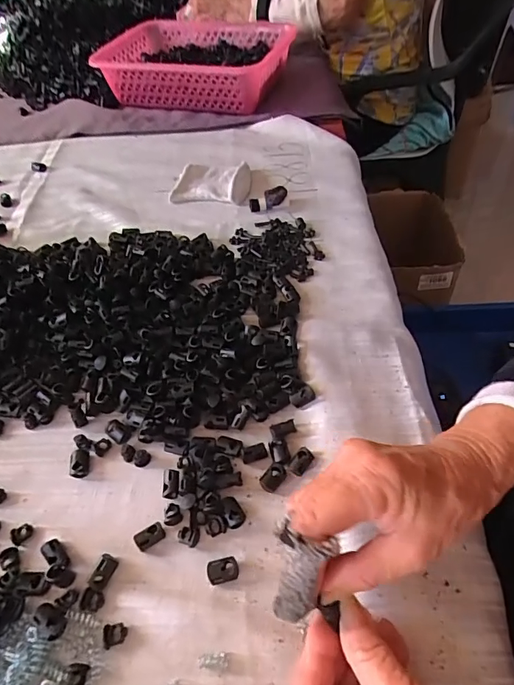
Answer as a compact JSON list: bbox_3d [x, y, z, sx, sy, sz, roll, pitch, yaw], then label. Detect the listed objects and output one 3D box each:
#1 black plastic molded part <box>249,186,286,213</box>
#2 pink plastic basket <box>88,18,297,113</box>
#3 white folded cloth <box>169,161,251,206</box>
[{"bbox_3d":[0.014,-0.168,0.512,0.047,0.015,0.018,-19,48,20],"label":"black plastic molded part"},{"bbox_3d":[-0.084,-0.447,0.701,0.323,0.078,0.173,16,54,17],"label":"pink plastic basket"},{"bbox_3d":[-0.055,-0.206,0.544,0.093,0.020,0.071,7,52,10],"label":"white folded cloth"}]

